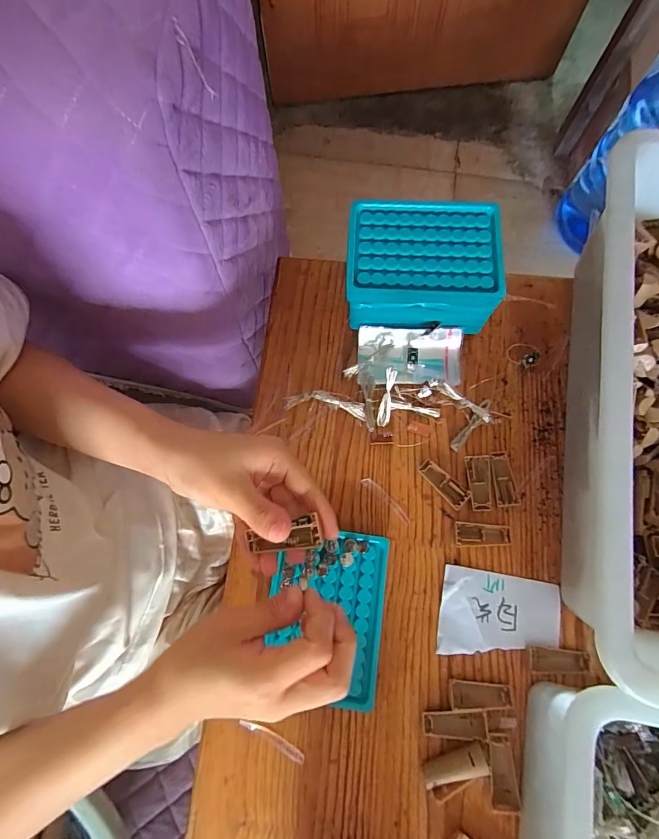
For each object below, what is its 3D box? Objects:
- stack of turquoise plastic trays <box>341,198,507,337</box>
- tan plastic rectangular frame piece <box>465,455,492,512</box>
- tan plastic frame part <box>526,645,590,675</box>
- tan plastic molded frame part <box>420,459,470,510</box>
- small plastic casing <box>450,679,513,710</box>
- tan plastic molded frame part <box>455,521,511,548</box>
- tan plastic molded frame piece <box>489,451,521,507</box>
[{"bbox_3d":[0.084,-0.138,0.393,0.133,0.089,0.092,4,76,2],"label":"stack of turquoise plastic trays"},{"bbox_3d":[0.139,0.058,0.376,0.020,0.005,0.050,-3,76,0],"label":"tan plastic rectangular frame piece"},{"bbox_3d":[0.188,0.199,0.333,0.046,0.010,0.020,4,76,2],"label":"tan plastic frame part"},{"bbox_3d":[0.105,0.059,0.375,0.020,0.010,0.049,-42,79,-9],"label":"tan plastic molded frame part"},{"bbox_3d":[0.123,0.224,0.330,0.047,0.008,0.020,1,76,1],"label":"small plastic casing"},{"bbox_3d":[0.137,0.104,0.364,0.048,0.008,0.021,3,76,2],"label":"tan plastic molded frame part"},{"bbox_3d":[0.161,0.055,0.378,0.020,0.008,0.050,-5,76,0],"label":"tan plastic molded frame piece"}]

